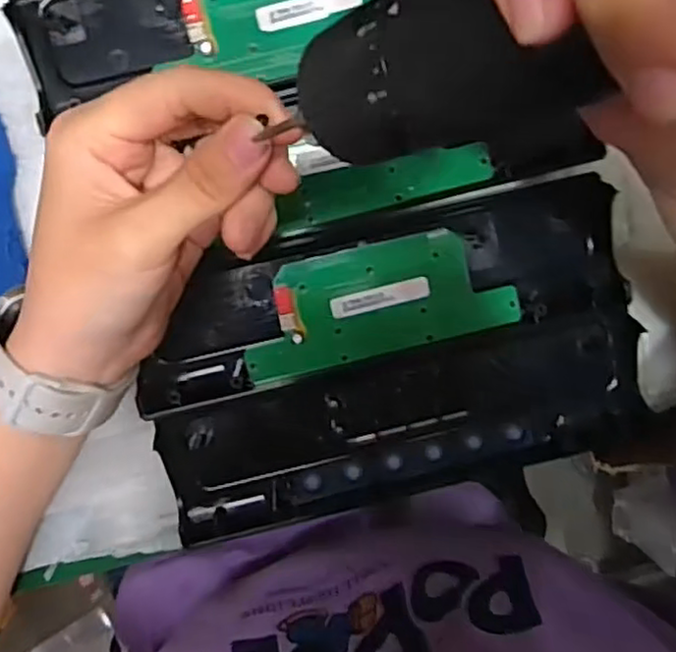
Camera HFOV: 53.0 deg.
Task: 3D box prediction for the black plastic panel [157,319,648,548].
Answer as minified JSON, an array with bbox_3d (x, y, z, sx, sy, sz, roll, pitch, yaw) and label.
[{"bbox_3d":[0.037,0.055,0.352,0.243,0.018,0.067,-13,99,-3],"label":"black plastic panel"}]

